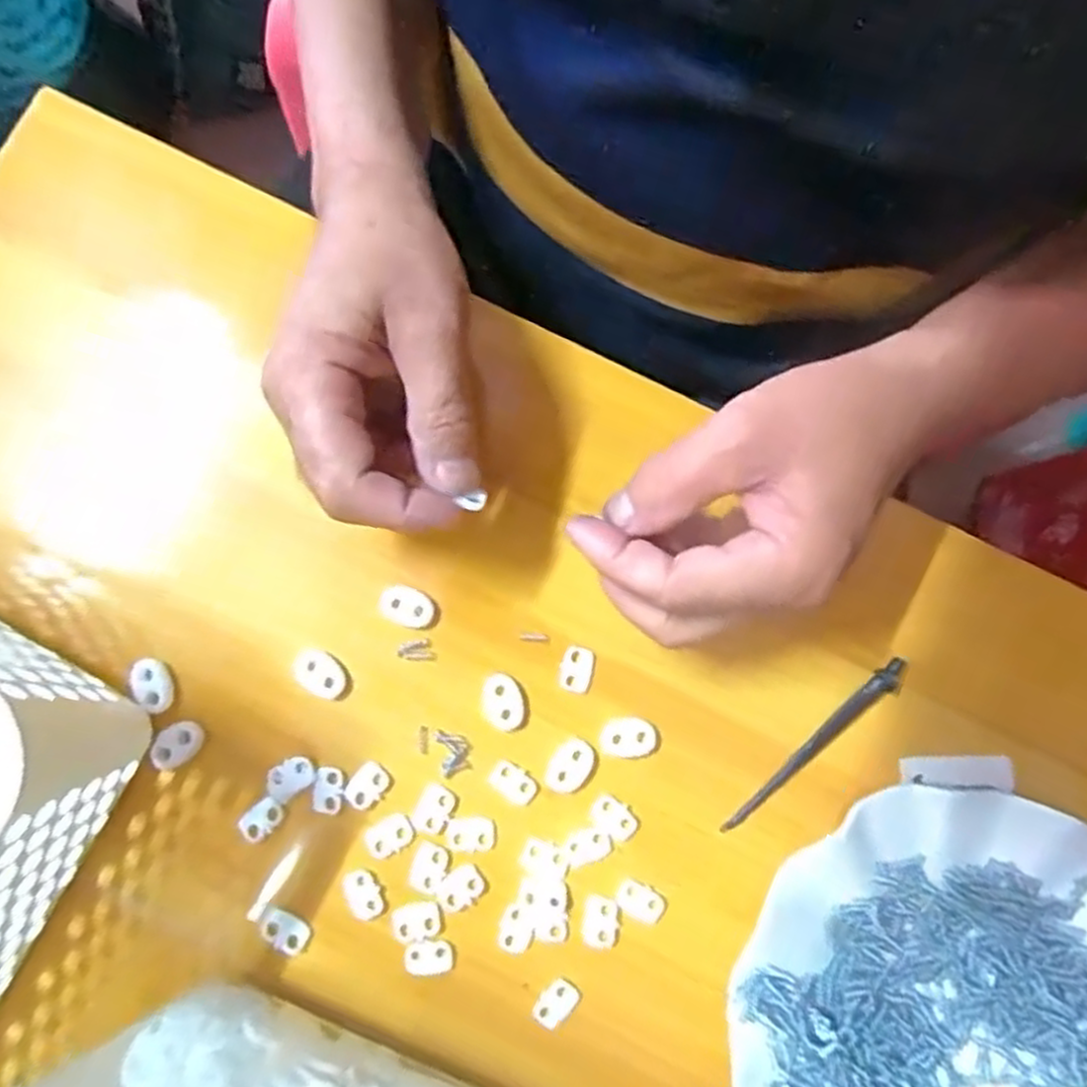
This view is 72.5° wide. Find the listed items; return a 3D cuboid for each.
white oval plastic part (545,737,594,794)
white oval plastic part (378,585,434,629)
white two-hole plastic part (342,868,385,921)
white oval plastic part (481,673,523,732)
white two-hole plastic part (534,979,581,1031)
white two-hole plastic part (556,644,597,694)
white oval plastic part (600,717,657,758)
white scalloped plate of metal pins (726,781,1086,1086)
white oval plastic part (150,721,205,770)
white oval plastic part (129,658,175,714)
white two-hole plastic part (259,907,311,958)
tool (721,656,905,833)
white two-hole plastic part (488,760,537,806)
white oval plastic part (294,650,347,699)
[{"bbox_3d":[0.011,0.094,0.311,0.016,0.004,0.023,36,83,4],"label":"white oval plastic part"},{"bbox_3d":[-0.059,0.027,0.319,0.023,0.004,0.016,19,82,2],"label":"white oval plastic part"},{"bbox_3d":[-0.074,0.144,0.304,0.014,0.004,0.020,-25,84,-4],"label":"white two-hole plastic part"},{"bbox_3d":[-0.018,0.067,0.314,0.017,0.004,0.024,-21,83,-4],"label":"white oval plastic part"},{"bbox_3d":[0.005,0.187,0.300,0.013,0.004,0.019,40,84,4],"label":"white two-hole plastic part"},{"bbox_3d":[0.014,0.054,0.317,0.014,0.004,0.019,16,82,1],"label":"white two-hole plastic part"},{"bbox_3d":[0.036,0.082,0.313,0.024,0.004,0.016,-2,82,-1],"label":"white oval plastic part"},{"bbox_3d":[0.163,0.192,0.286,0.177,0.022,0.178,0,82,-1],"label":"white scalloped plate of metal pins"},{"bbox_3d":[-0.152,0.084,0.309,0.015,0.007,0.021,33,83,3],"label":"white oval plastic part"},{"bbox_3d":[-0.164,0.059,0.311,0.014,0.007,0.023,-19,83,-4],"label":"white oval plastic part"},{"bbox_3d":[-0.106,0.158,0.301,0.021,0.004,0.015,31,83,3],"label":"white two-hole plastic part"},{"bbox_3d":[0.116,0.086,0.315,0.102,0.009,0.010,-41,85,-6],"label":"tool"},{"bbox_3d":[-0.013,0.100,0.310,0.019,0.004,0.012,35,83,4],"label":"white two-hole plastic part"},{"bbox_3d":[-0.095,0.056,0.316,0.024,0.004,0.016,36,83,4],"label":"white oval plastic part"}]

